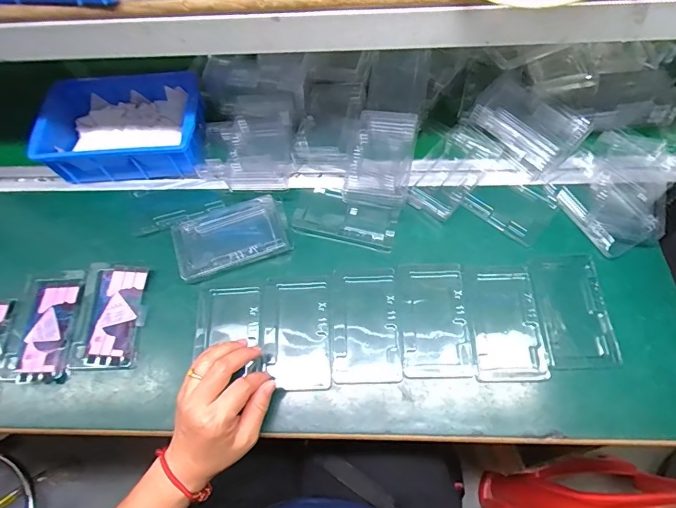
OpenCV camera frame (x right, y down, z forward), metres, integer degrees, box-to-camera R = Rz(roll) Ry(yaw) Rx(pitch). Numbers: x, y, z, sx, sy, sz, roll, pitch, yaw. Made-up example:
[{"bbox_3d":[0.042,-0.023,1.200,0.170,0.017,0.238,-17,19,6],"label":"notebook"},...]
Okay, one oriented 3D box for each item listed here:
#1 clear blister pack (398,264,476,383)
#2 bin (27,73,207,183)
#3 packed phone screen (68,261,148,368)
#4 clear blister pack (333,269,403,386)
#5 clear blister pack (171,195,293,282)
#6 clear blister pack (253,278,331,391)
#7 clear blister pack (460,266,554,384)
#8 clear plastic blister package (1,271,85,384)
[{"bbox_3d":[0.107,0.072,0.459,0.075,0.008,0.127,-3,65,2],"label":"clear blister pack"},{"bbox_3d":[-0.293,-0.171,0.559,0.218,0.078,0.132,-4,65,1],"label":"bin"},{"bbox_3d":[-0.263,0.071,0.482,0.071,0.021,0.122,0,65,3],"label":"packed phone screen"},{"bbox_3d":[0.031,0.079,0.460,0.070,0.009,0.127,-2,65,2],"label":"clear blister pack"},{"bbox_3d":[-0.131,-0.021,0.506,0.135,0.024,0.080,-19,65,-5],"label":"clear blister pack"},{"bbox_3d":[-0.049,0.087,0.460,0.076,0.012,0.122,0,65,3],"label":"clear blister pack"},{"bbox_3d":[0.184,0.074,0.453,0.077,0.007,0.127,-4,65,2],"label":"clear blister pack"},{"bbox_3d":[-0.342,0.084,0.477,0.071,0.015,0.123,-3,65,2],"label":"clear plastic blister package"}]

